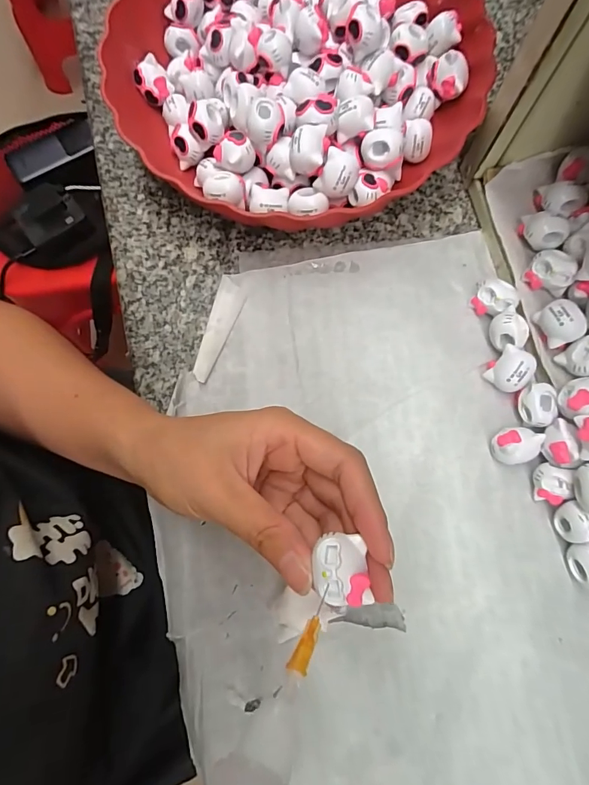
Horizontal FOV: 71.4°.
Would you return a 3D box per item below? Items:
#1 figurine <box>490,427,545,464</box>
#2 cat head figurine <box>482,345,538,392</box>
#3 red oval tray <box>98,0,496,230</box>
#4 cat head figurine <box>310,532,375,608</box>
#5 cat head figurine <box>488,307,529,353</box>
[{"bbox_3d":[0.126,0.031,0.235,0.023,0.019,0.019,-4,77,1],"label":"figurine"},{"bbox_3d":[0.129,-0.012,0.243,0.023,0.021,0.022,40,81,9],"label":"cat head figurine"},{"bbox_3d":[0.002,-0.218,0.279,0.237,0.053,0.233,44,82,10],"label":"red oval tray"},{"bbox_3d":[0.017,0.066,0.150,0.019,0.007,0.024,-7,77,0],"label":"cat head figurine"},{"bbox_3d":[0.129,-0.036,0.249,0.021,0.022,0.023,0,77,1],"label":"cat head figurine"}]

